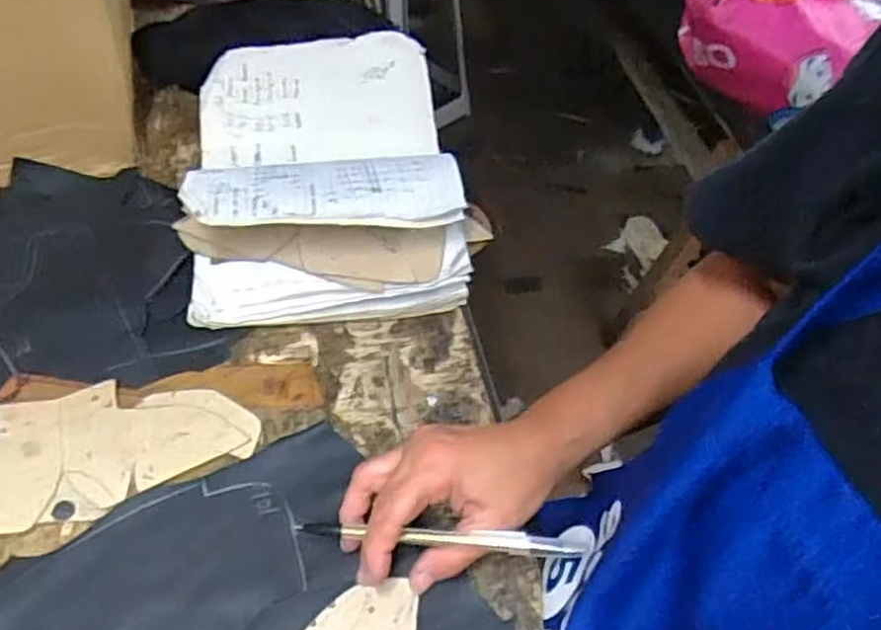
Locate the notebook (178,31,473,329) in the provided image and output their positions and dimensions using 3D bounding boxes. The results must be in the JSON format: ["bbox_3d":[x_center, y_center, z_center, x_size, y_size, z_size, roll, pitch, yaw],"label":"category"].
[{"bbox_3d":[-0.093,-0.117,0.581,0.202,0.083,0.259,-6,49,-7],"label":"notebook"}]

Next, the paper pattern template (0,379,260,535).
[{"bbox_3d":[-0.226,0.082,0.443,0.206,0.010,0.087,-16,51,-19],"label":"paper pattern template"}]

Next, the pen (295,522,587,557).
[{"bbox_3d":[-0.001,0.118,0.382,0.151,0.011,0.009,1,47,10],"label":"pen"}]

